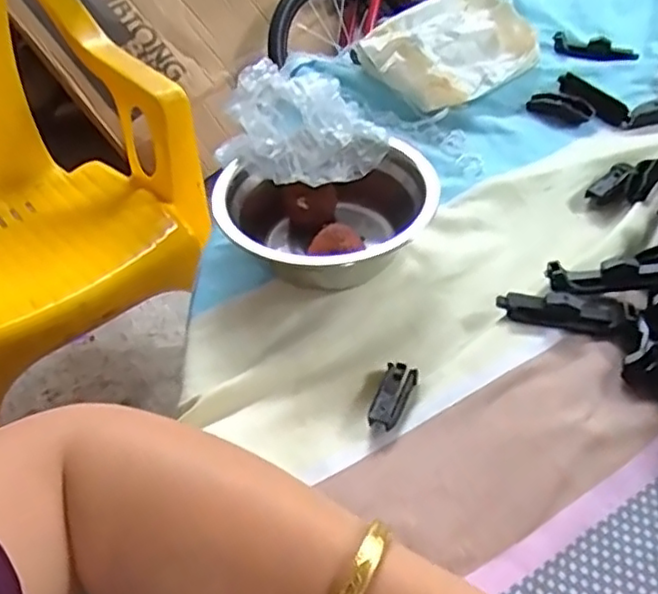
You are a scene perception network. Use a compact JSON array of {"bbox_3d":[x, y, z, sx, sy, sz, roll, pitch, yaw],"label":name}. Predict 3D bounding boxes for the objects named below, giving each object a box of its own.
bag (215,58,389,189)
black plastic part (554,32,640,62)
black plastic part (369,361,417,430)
[{"bbox_3d":[-0.019,-0.112,0.424,0.104,0.056,0.064,-17,47,-13],"label":"bag"},{"bbox_3d":[0.242,-0.226,0.599,0.073,0.013,0.023,15,48,17],"label":"black plastic part"},{"bbox_3d":[0.033,0.052,0.345,0.016,0.013,0.037,16,49,17],"label":"black plastic part"}]

